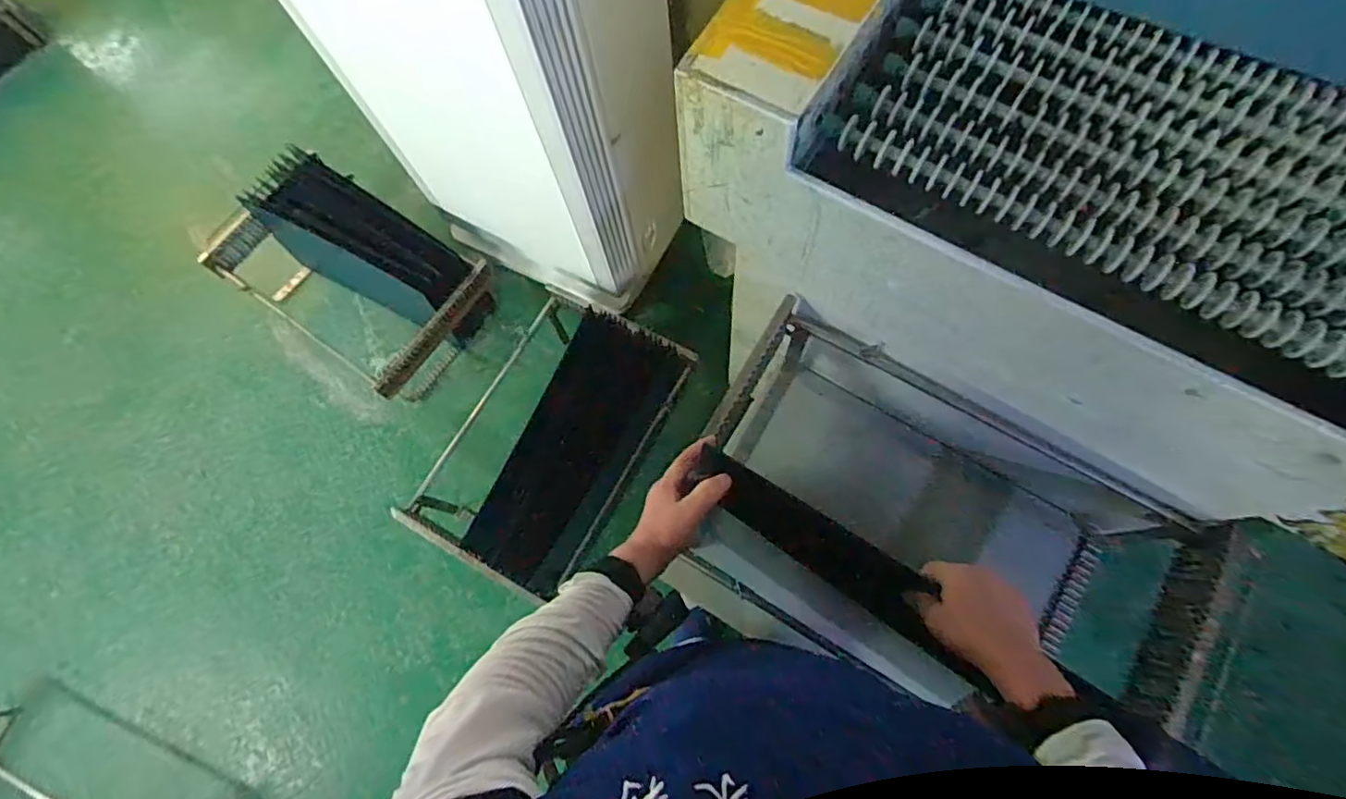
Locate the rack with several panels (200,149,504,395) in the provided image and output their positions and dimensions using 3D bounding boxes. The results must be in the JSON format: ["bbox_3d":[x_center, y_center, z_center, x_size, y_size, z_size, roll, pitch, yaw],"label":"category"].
[{"bbox_3d":[-0.875,-0.344,1.656,0.673,0.300,0.422,35,78,13],"label":"rack with several panels"}]

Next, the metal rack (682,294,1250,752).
[{"bbox_3d":[0.371,0.198,0.968,0.672,0.333,0.358,35,77,10],"label":"metal rack"}]

